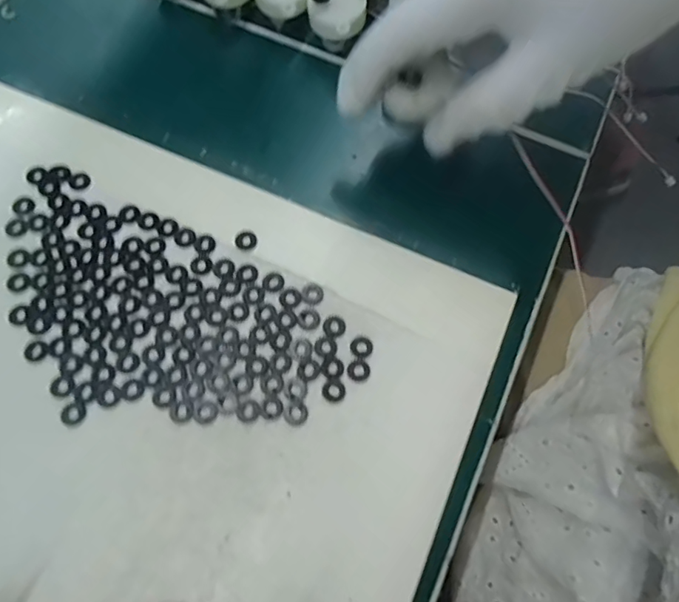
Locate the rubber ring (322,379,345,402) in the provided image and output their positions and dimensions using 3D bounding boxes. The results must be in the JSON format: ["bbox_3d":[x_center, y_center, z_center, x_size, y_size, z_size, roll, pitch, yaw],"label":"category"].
[{"bbox_3d":[-0.003,0.039,0.231,0.010,0.004,0.010,1,69,-2],"label":"rubber ring"}]

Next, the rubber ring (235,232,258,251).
[{"bbox_3d":[-0.046,-0.030,0.257,0.010,0.004,0.009,-29,73,-12],"label":"rubber ring"}]

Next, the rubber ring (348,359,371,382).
[{"bbox_3d":[0.009,0.031,0.235,0.010,0.004,0.010,1,69,-2],"label":"rubber ring"}]

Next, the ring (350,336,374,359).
[{"bbox_3d":[0.010,0.021,0.239,0.010,0.004,0.010,1,69,-2],"label":"ring"}]

